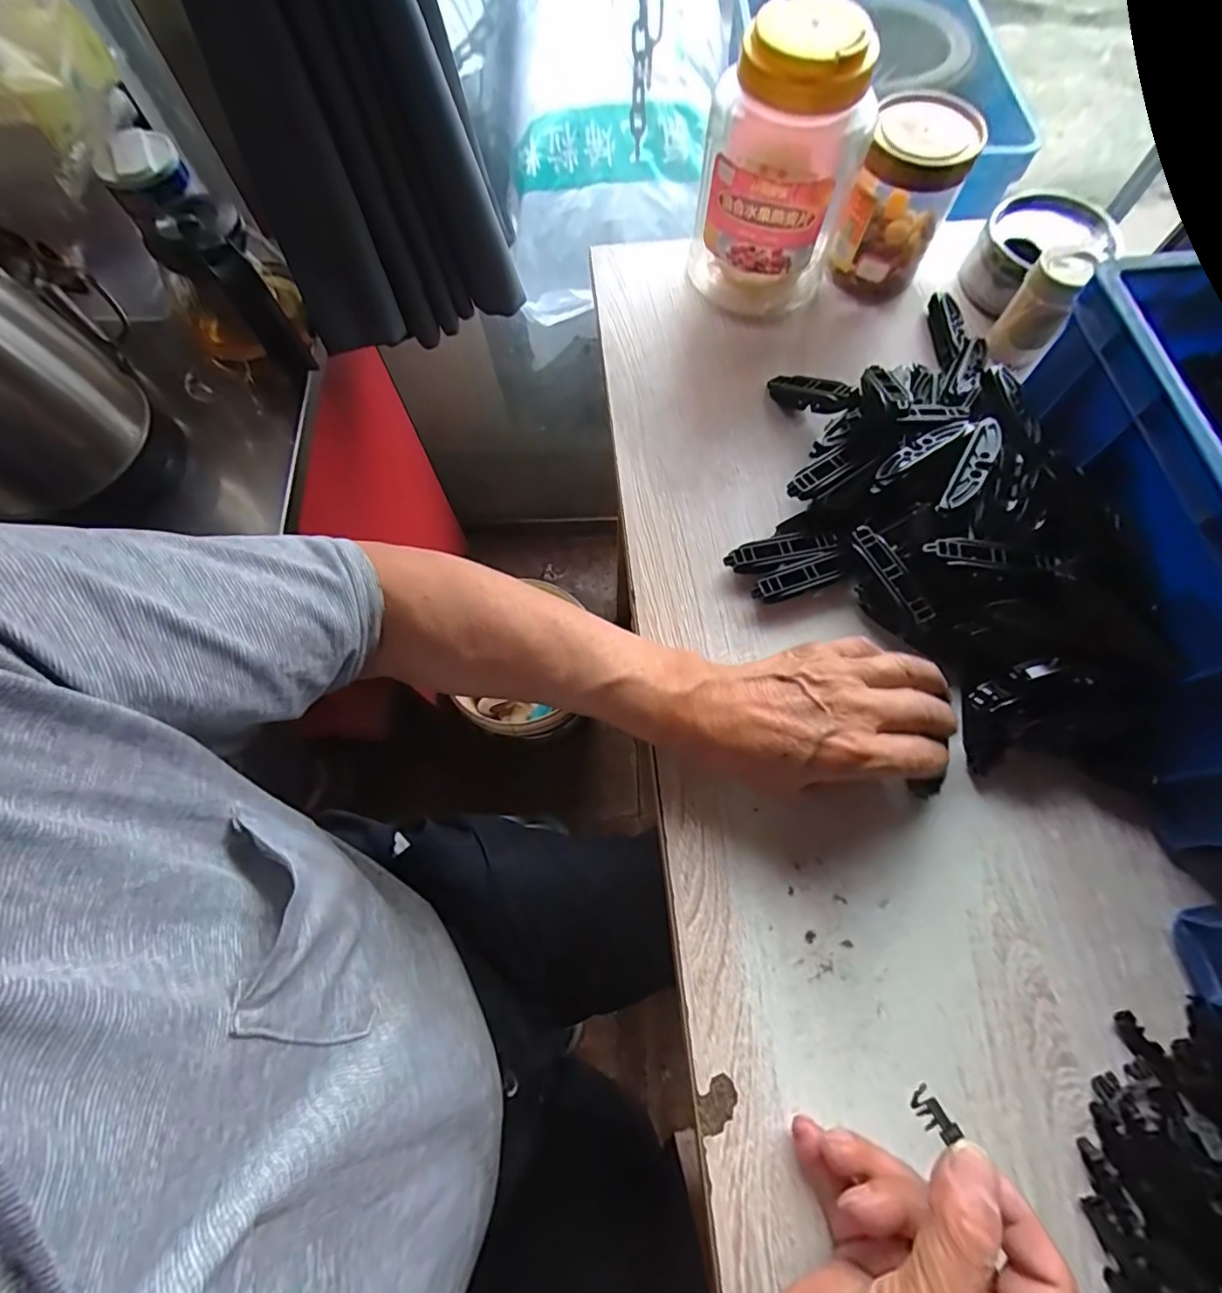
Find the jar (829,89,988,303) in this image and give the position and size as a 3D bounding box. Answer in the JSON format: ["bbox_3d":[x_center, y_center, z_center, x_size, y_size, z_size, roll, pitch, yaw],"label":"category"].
[{"bbox_3d":[0.238,-0.368,0.465,0.082,0.112,0.082,0,70,0],"label":"jar"}]

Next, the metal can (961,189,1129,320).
[{"bbox_3d":[0.361,-0.335,0.479,0.097,0.053,0.098,0,70,0],"label":"metal can"}]

